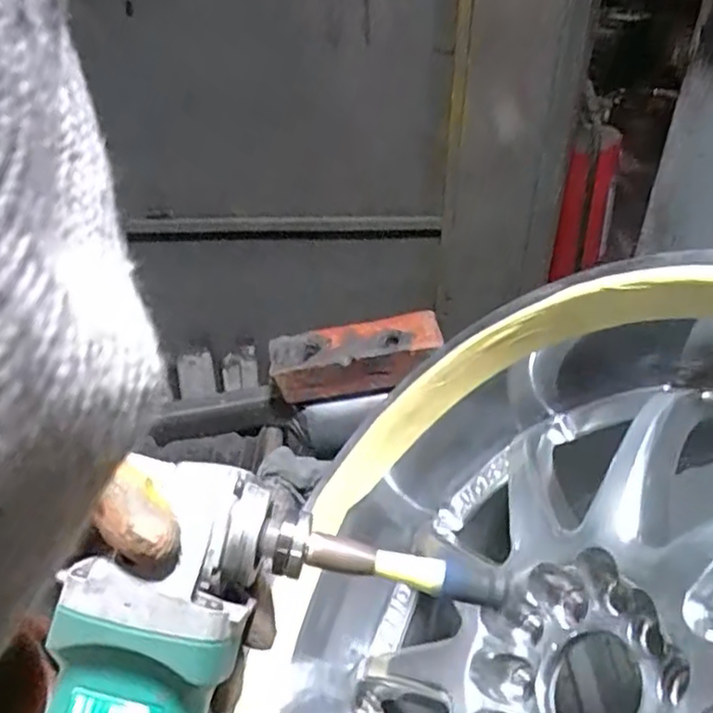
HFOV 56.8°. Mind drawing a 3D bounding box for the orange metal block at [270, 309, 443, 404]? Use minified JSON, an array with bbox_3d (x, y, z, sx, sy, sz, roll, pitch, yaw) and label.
[{"bbox_3d":[0.000,0.000,0.682,0.174,0.054,0.063,-14,37,4],"label":"orange metal block"}]

